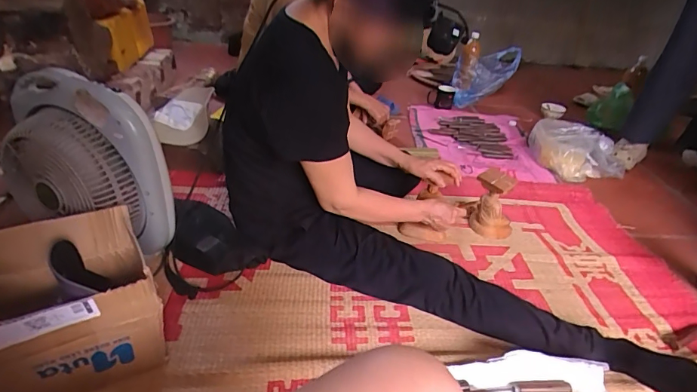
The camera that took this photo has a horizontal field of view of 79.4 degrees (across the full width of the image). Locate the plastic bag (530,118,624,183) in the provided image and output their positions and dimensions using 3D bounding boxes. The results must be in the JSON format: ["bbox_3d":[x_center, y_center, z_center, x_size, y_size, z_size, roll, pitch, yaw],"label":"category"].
[{"bbox_3d":[0.846,-0.174,1.557,0.347,0.150,0.269,21,35,22],"label":"plastic bag"}]

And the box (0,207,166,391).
[{"bbox_3d":[-0.435,0.185,0.675,0.216,0.244,0.195,-14,37,-28],"label":"box"}]

